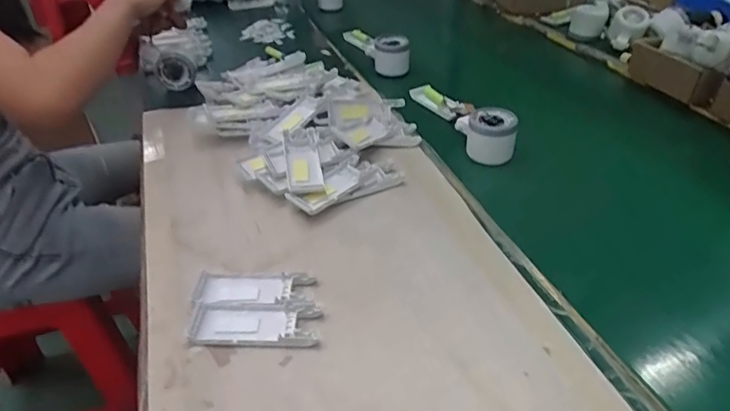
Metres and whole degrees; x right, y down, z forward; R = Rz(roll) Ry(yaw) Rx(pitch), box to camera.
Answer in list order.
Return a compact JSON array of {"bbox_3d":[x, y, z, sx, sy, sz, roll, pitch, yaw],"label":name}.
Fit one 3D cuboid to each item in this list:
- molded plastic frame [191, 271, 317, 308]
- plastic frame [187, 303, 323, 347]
[{"bbox_3d":[-0.098,0.074,0.452,0.102,0.009,0.039,0,37,4],"label":"molded plastic frame"},{"bbox_3d":[-0.090,0.098,0.422,0.103,0.009,0.040,-1,37,2],"label":"plastic frame"}]

